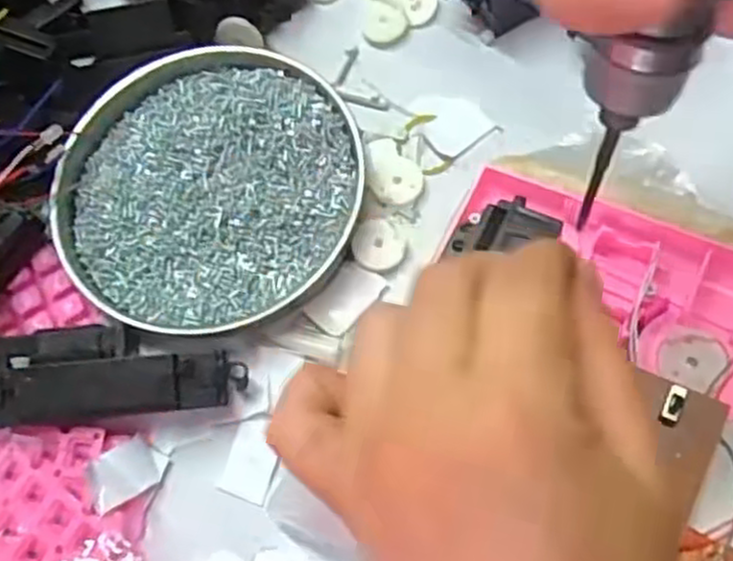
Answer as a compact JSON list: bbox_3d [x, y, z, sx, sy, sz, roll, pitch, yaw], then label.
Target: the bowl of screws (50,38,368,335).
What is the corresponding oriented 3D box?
[{"bbox_3d":[-0.070,-0.041,0.341,0.128,0.022,0.132,-2,69,6],"label":"bowl of screws"}]

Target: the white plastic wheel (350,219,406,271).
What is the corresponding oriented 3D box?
[{"bbox_3d":[0.005,-0.016,0.333,0.023,0.004,0.021,-2,69,6],"label":"white plastic wheel"}]

